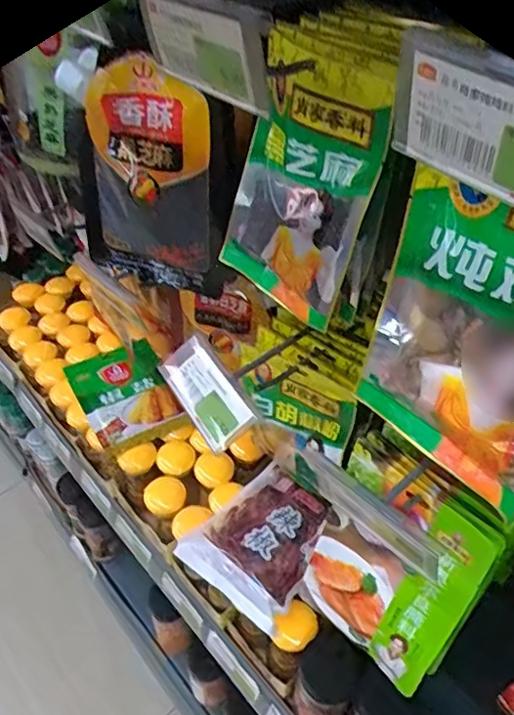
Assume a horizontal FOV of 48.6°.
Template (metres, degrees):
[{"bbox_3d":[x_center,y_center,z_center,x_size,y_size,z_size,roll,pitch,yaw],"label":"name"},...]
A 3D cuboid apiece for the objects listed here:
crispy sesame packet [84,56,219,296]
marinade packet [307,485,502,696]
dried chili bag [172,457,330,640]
[{"bbox_3d":[-0.094,-0.144,0.473,0.114,0.178,0.036,21,48,20],"label":"crispy sesame packet"},{"bbox_3d":[0.098,0.169,0.442,0.012,0.169,0.120,-12,38,-43],"label":"marinade packet"},{"bbox_3d":[0.009,0.189,0.606,0.124,0.044,0.146,30,51,27],"label":"dried chili bag"}]

